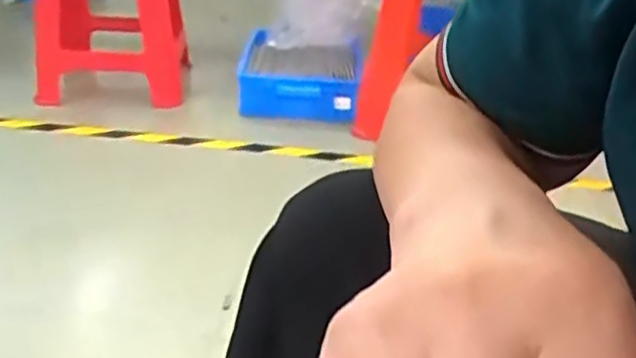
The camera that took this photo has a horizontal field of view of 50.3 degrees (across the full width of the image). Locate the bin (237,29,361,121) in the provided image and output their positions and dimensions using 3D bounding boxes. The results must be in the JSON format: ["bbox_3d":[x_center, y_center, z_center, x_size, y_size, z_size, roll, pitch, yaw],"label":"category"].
[{"bbox_3d":[-0.039,-0.255,1.692,0.281,0.136,0.282,6,28,4],"label":"bin"}]

